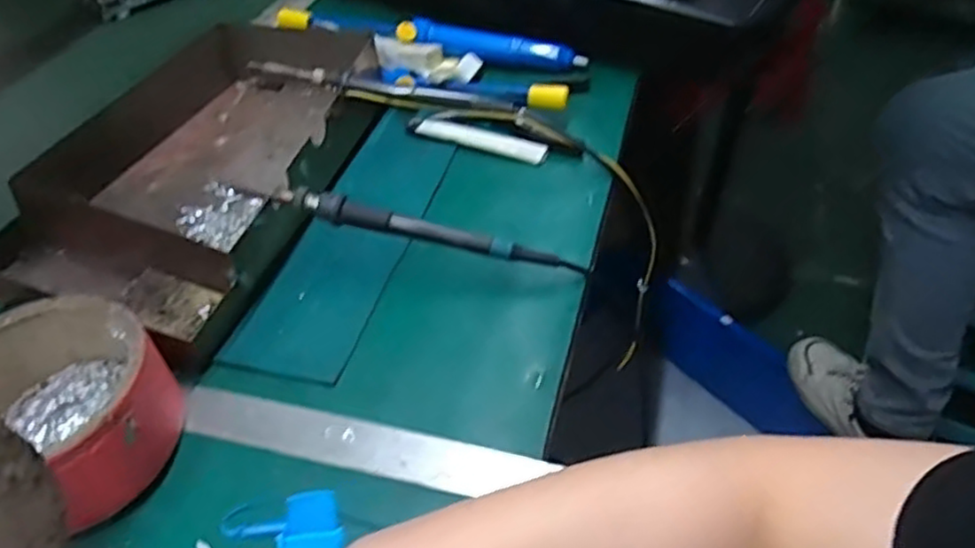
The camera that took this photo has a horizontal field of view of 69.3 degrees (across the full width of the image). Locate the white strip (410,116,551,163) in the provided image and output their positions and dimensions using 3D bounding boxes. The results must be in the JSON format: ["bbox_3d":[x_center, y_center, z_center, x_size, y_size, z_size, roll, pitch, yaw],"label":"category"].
[{"bbox_3d":[-0.011,-0.117,0.608,0.130,0.013,0.017,15,48,19],"label":"white strip"}]

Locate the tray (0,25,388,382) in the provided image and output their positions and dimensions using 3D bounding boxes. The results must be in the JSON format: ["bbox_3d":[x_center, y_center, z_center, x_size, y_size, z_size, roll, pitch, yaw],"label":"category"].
[{"bbox_3d":[-0.212,-0.088,0.550,0.190,0.072,0.334,10,47,15],"label":"tray"}]

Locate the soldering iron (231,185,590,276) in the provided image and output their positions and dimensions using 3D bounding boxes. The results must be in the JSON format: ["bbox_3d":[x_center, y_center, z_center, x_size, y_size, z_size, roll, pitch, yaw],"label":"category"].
[{"bbox_3d":[-0.049,-0.032,0.482,0.235,0.015,0.014,14,47,1],"label":"soldering iron"}]

